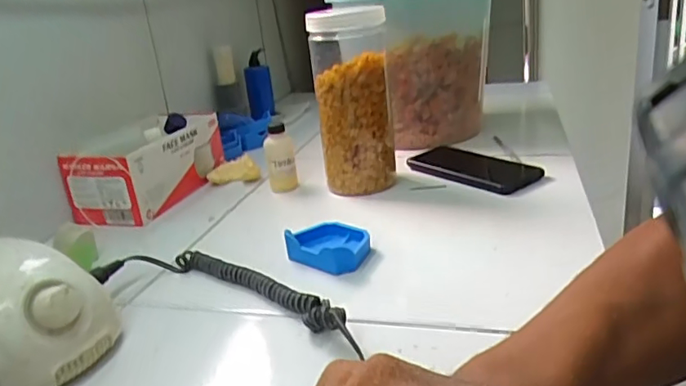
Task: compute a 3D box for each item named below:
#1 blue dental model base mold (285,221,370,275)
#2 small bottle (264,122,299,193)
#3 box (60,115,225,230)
[{"bbox_3d":[-0.010,0.049,0.520,0.084,0.023,0.061,15,33,41],"label":"blue dental model base mold"},{"bbox_3d":[-0.079,-0.044,0.694,0.036,0.088,0.030,-11,25,-6],"label":"small bottle"},{"bbox_3d":[-0.257,-0.041,0.728,0.112,0.086,0.203,0,26,17],"label":"box"}]

